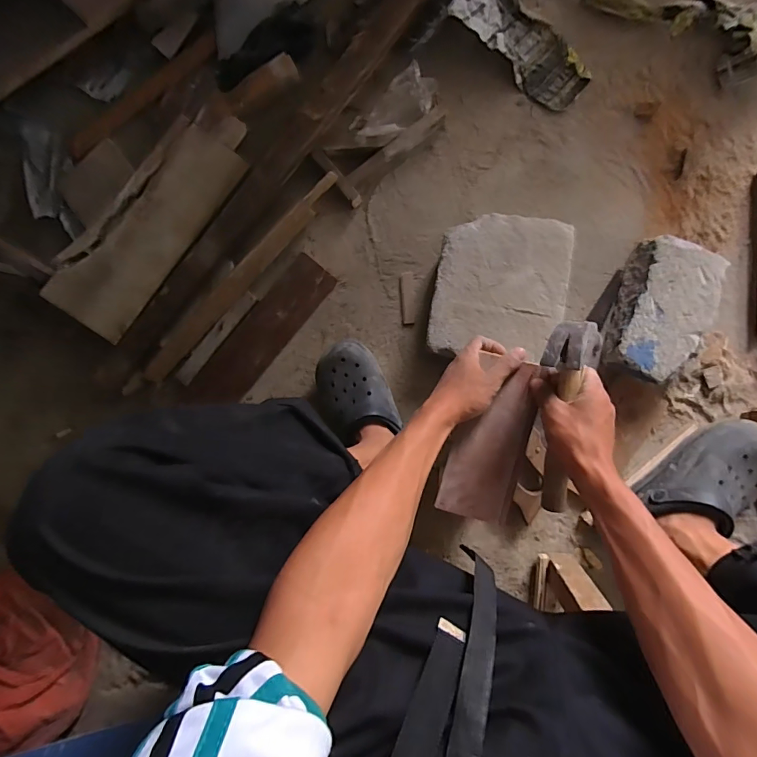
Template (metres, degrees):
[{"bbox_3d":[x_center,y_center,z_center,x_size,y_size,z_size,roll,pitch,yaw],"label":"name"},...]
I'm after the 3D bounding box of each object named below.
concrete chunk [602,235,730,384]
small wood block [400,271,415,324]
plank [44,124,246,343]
[{"bbox_3d":[0.438,-0.100,0.639,0.122,0.073,0.210,19,90,9],"label":"concrete chunk"},{"bbox_3d":[0.052,-0.142,0.728,0.023,0.015,0.094,-4,86,8],"label":"small wood block"},{"bbox_3d":[-0.425,-0.275,0.764,0.136,0.033,0.415,35,84,-20],"label":"plank"}]

